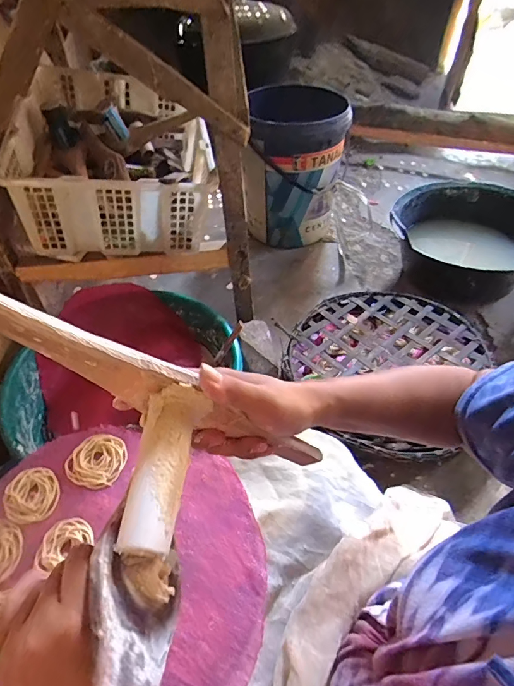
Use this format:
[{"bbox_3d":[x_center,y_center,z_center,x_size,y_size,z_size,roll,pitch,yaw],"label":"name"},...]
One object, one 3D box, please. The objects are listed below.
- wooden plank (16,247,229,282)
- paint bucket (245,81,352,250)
[{"bbox_3d":[-0.274,-0.159,0.873,0.422,0.058,0.024,-7,48,-5],"label":"wooden plank"},{"bbox_3d":[0.117,-0.533,1.245,0.269,0.400,0.301,2,48,3],"label":"paint bucket"}]

